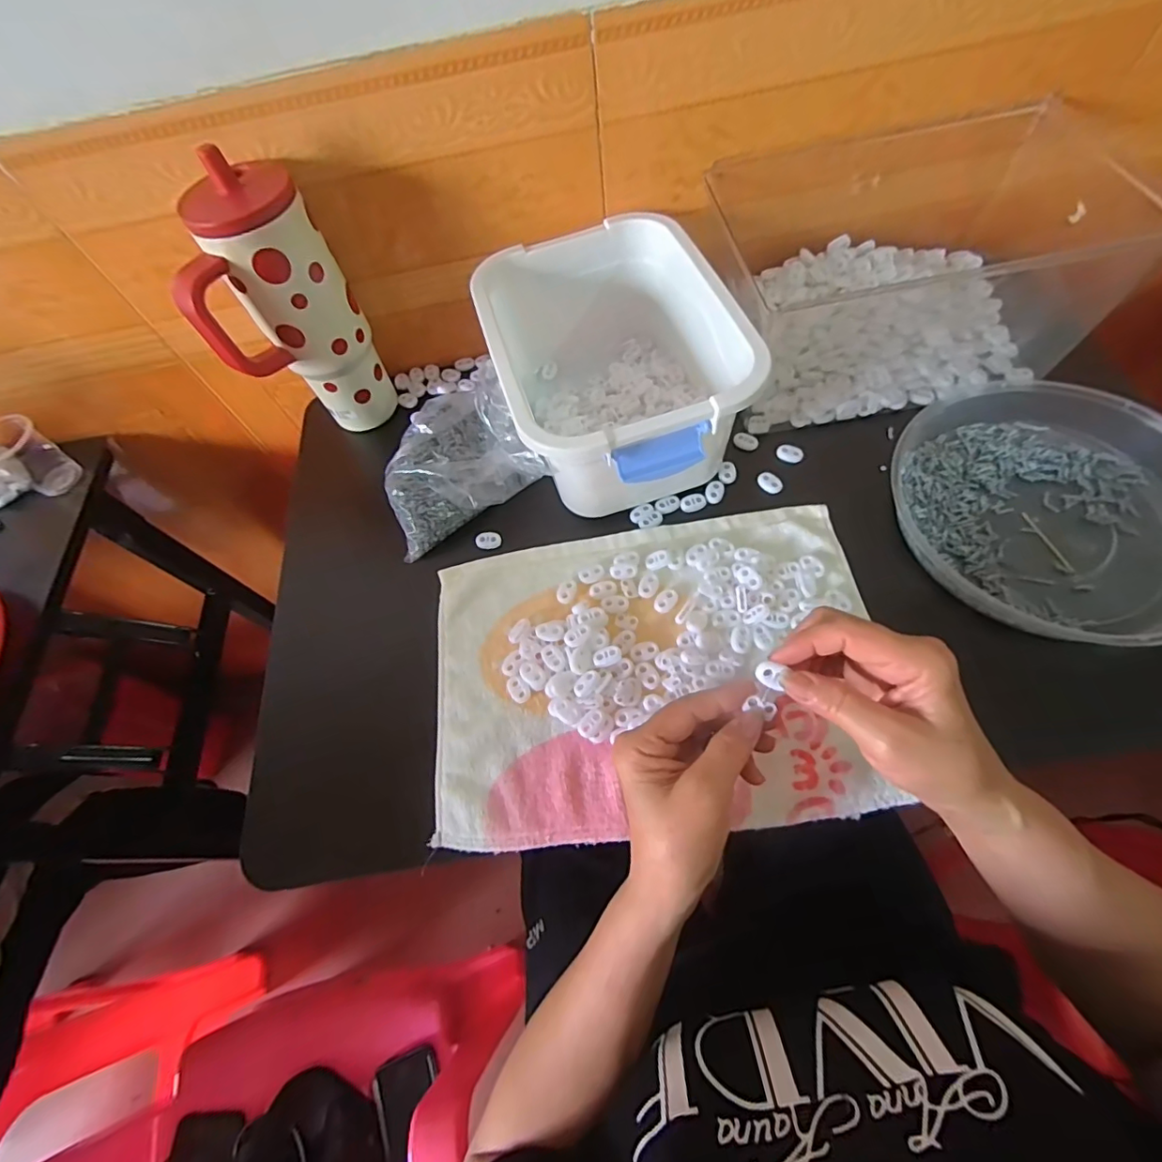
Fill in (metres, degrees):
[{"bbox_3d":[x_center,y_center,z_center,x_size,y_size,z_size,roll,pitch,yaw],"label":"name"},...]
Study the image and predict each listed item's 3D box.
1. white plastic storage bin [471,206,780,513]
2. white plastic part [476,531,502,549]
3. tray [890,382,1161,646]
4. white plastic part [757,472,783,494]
[{"bbox_3d":[0.026,-0.184,0.464,0.188,0.109,0.253,-17,61,-2],"label":"white plastic storage bin"},{"bbox_3d":[-0.083,-0.036,0.474,0.023,0.004,0.016,-9,63,3],"label":"white plastic part"},{"bbox_3d":[0.368,-0.060,0.409,0.219,0.035,0.236,-40,65,-13],"label":"tray"},{"bbox_3d":[0.168,-0.088,0.471,0.018,0.004,0.024,-39,65,-12],"label":"white plastic part"}]

